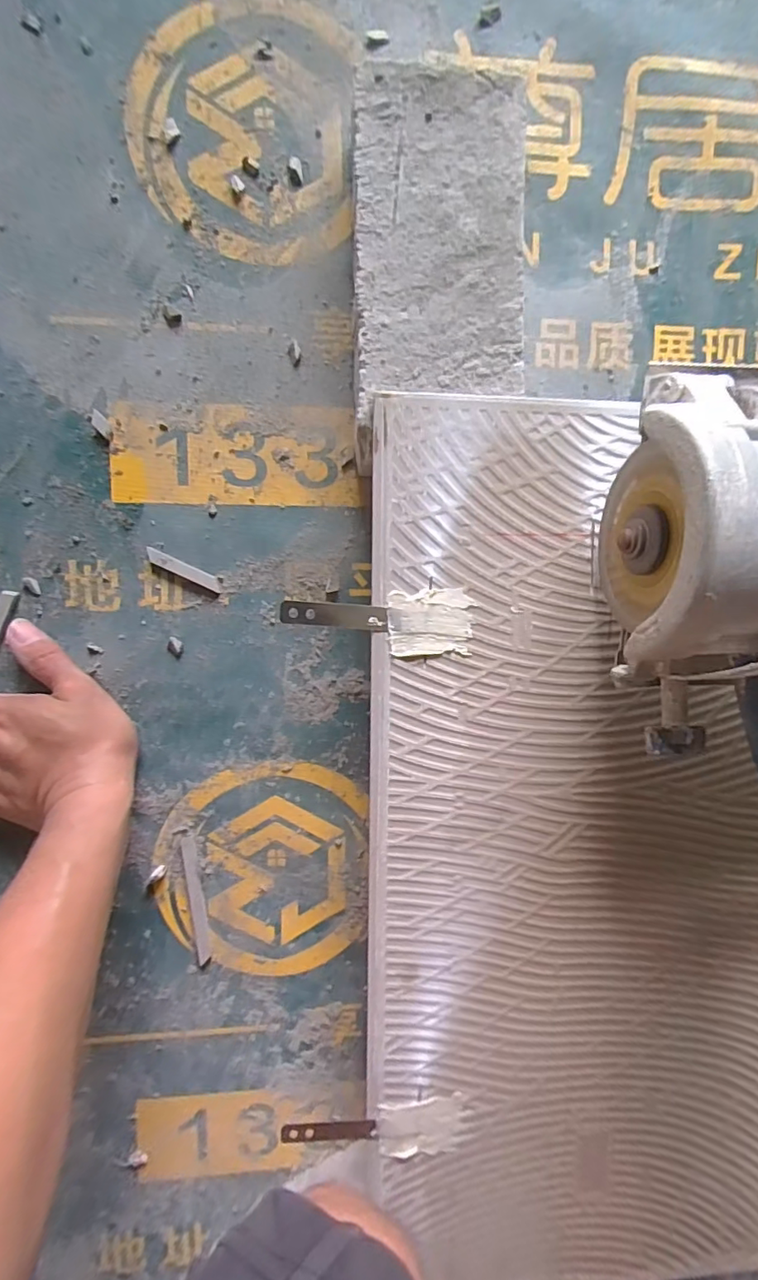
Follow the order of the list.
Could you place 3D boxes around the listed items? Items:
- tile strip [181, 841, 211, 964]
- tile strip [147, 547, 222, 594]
[{"bbox_3d":[-0.130,0.186,0.383,0.010,0.004,0.093,-7,96,-4],"label":"tile strip"},{"bbox_3d":[-0.131,-0.047,0.363,0.053,0.004,0.010,24,93,-6],"label":"tile strip"}]

